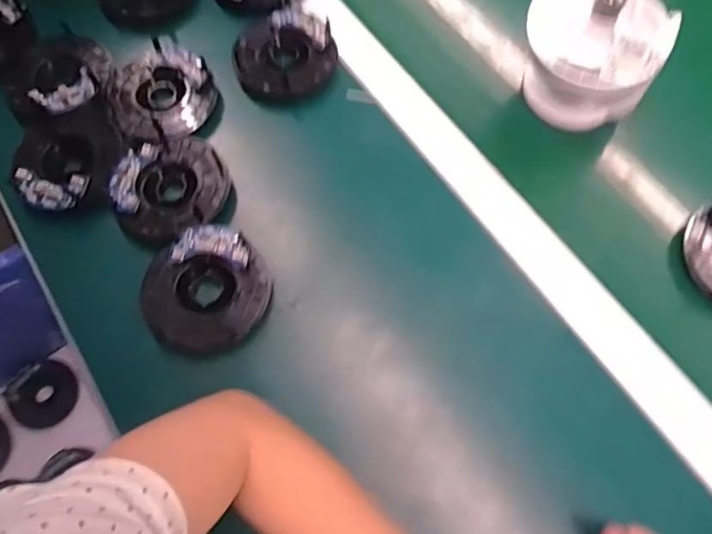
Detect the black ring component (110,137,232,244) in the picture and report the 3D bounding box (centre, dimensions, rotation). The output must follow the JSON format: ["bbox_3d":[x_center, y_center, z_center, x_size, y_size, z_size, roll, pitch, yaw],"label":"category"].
[{"bbox_3d":[-0.163,-0.072,0.496,0.101,0.022,0.094,0,66,0],"label":"black ring component"}]

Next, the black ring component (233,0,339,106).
[{"bbox_3d":[-0.071,-0.214,0.557,0.096,0.036,0.096,0,66,0],"label":"black ring component"}]

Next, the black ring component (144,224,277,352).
[{"bbox_3d":[-0.124,0.017,0.459,0.103,0.024,0.100,0,66,0],"label":"black ring component"}]

